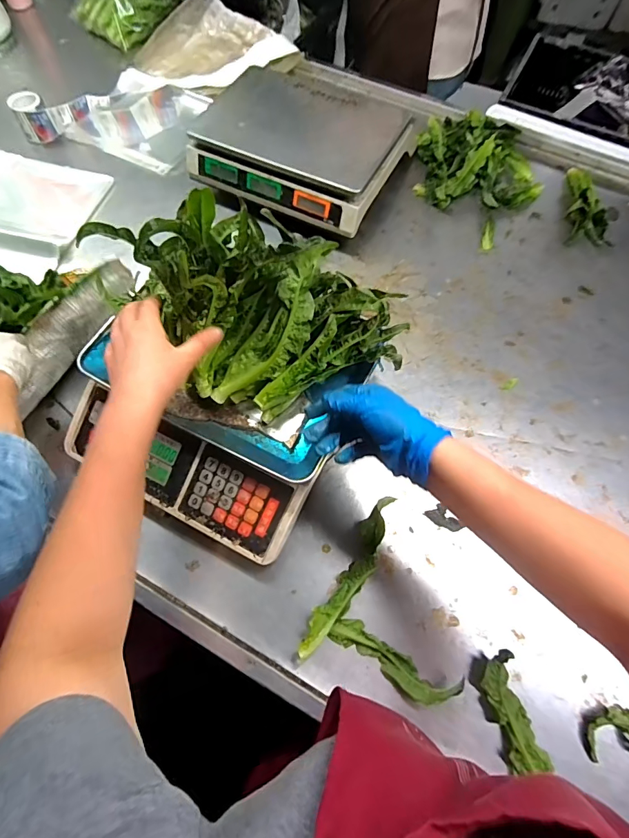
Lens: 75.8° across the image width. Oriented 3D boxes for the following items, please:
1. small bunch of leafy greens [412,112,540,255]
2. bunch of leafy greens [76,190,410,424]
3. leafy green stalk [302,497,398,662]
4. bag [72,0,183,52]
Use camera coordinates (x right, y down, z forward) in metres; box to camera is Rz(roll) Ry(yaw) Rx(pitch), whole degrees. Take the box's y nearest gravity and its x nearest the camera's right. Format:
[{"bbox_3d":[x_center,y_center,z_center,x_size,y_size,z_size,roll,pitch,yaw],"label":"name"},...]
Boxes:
[{"bbox_3d":[0.311,-0.491,0.780,0.244,0.057,0.261,-42,73,-16],"label":"small bunch of leafy greens"},{"bbox_3d":[-0.062,-0.115,0.431,0.263,0.156,0.167,31,70,12],"label":"bunch of leafy greens"},{"bbox_3d":[0.048,0.189,0.498,0.039,0.035,0.210,29,70,11],"label":"leafy green stalk"},{"bbox_3d":[-0.438,-0.989,0.949,0.171,0.097,0.214,41,72,15],"label":"bag"}]

